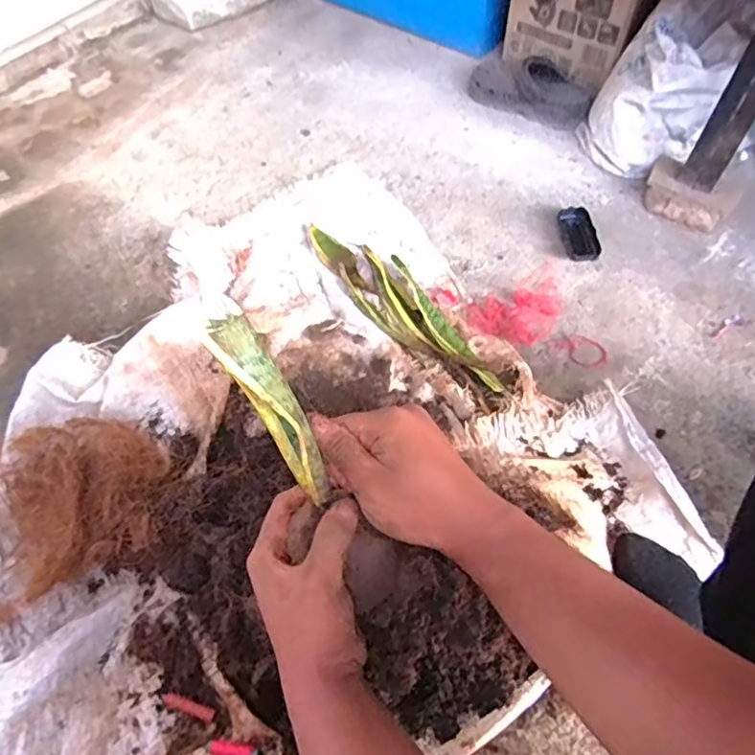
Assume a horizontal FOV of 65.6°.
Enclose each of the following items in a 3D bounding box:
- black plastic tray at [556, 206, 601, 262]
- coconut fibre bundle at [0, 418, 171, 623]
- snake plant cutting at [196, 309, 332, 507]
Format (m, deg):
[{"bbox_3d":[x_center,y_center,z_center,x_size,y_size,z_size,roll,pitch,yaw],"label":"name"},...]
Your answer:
[{"bbox_3d":[0.336,-0.241,0.973,0.057,0.018,0.109,-6,59,-1],"label":"black plastic tray"},{"bbox_3d":[-0.379,0.152,0.727,0.233,0.095,0.199,-21,61,-10],"label":"coconut fibre bundle"},{"bbox_3d":[-0.056,0.024,0.342,0.025,0.140,0.018,-36,37,-17],"label":"snake plant cutting"}]

